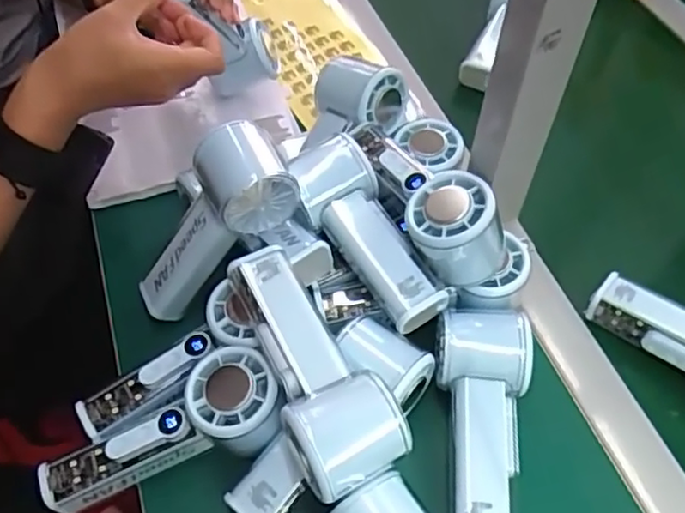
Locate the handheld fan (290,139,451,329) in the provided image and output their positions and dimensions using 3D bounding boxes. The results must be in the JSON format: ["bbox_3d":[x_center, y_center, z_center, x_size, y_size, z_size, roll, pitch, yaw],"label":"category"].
[{"bbox_3d":[0.013,-0.018,0.450,0.057,0.053,0.148,-22,56,-18],"label":"handheld fan"}]

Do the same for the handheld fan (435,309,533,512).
[{"bbox_3d":[0.089,0.106,0.415,0.061,0.053,0.152,5,52,2],"label":"handheld fan"}]

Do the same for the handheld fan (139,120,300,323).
[{"bbox_3d":[-0.093,-0.018,0.452,0.153,0.054,0.058,-50,59,20],"label":"handheld fan"}]

